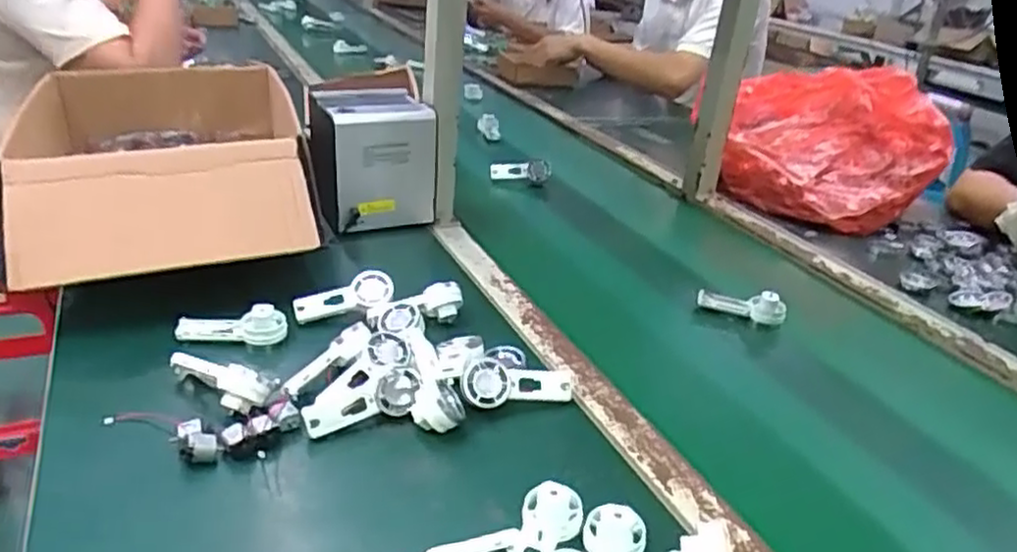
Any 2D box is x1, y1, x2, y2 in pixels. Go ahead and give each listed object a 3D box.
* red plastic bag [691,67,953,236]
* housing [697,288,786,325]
[{"bbox_3d":[0.482,-0.209,1.141,0.259,0.202,0.290,-11,31,-31],"label":"red plastic bag"},{"bbox_3d":[0.261,0.029,0.812,0.094,0.029,0.022,15,28,18],"label":"housing"}]

